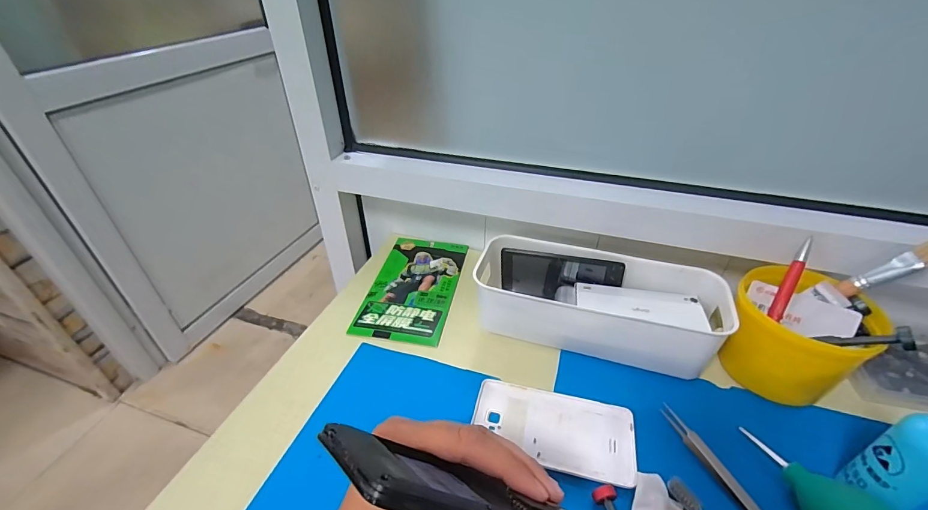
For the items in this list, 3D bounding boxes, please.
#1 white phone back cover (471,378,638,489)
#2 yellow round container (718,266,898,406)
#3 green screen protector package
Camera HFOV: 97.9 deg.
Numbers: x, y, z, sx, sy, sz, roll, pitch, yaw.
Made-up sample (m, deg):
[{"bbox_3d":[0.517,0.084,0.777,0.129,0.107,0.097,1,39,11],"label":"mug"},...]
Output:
[{"bbox_3d":[0.080,0.155,0.366,0.140,0.006,0.072,10,39,13],"label":"white phone back cover"},{"bbox_3d":[0.311,0.081,0.386,0.108,0.090,0.098,18,41,22],"label":"yellow round container"},{"bbox_3d":[-0.063,0.039,0.524,0.107,0.007,0.187,6,38,8],"label":"green screen protector package"}]

